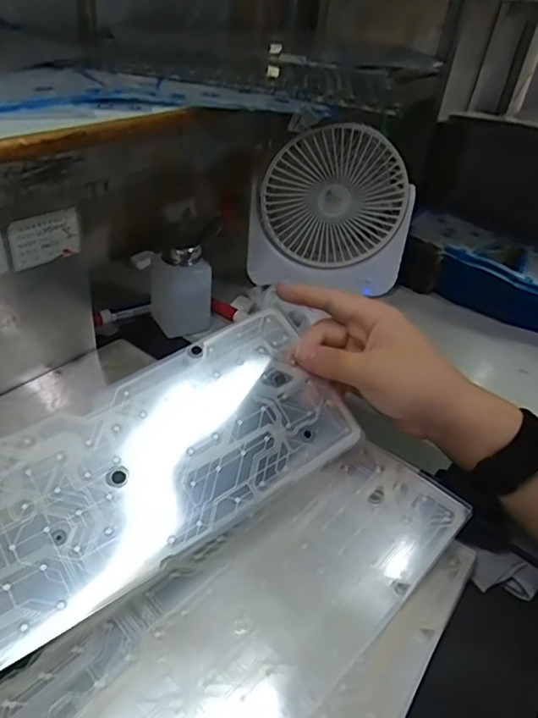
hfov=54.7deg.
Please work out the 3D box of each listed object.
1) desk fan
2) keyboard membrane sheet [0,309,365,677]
[{"bbox_3d":[0.073,-0.175,0.630,0.191,0.216,0.065,0,38,-7],"label":"desk fan"},{"bbox_3d":[-0.131,0.087,0.289,0.409,0.027,0.133,-28,64,-31],"label":"keyboard membrane sheet"}]

